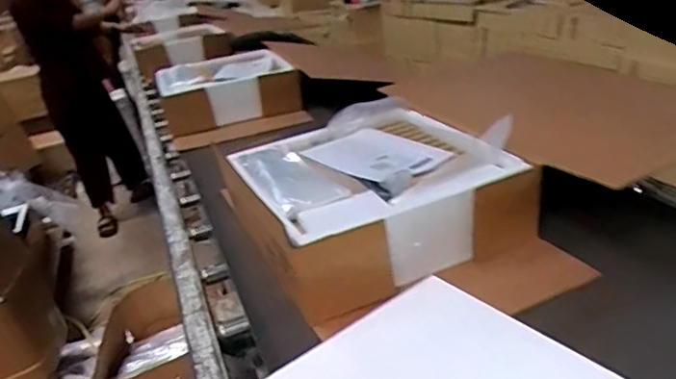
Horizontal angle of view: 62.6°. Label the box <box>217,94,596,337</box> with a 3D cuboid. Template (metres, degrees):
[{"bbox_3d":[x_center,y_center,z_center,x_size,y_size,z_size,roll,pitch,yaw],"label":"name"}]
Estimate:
[{"bbox_3d":[0.047,0.016,1.167,0.485,0.183,0.575,-19,28,-22],"label":"box"}]

